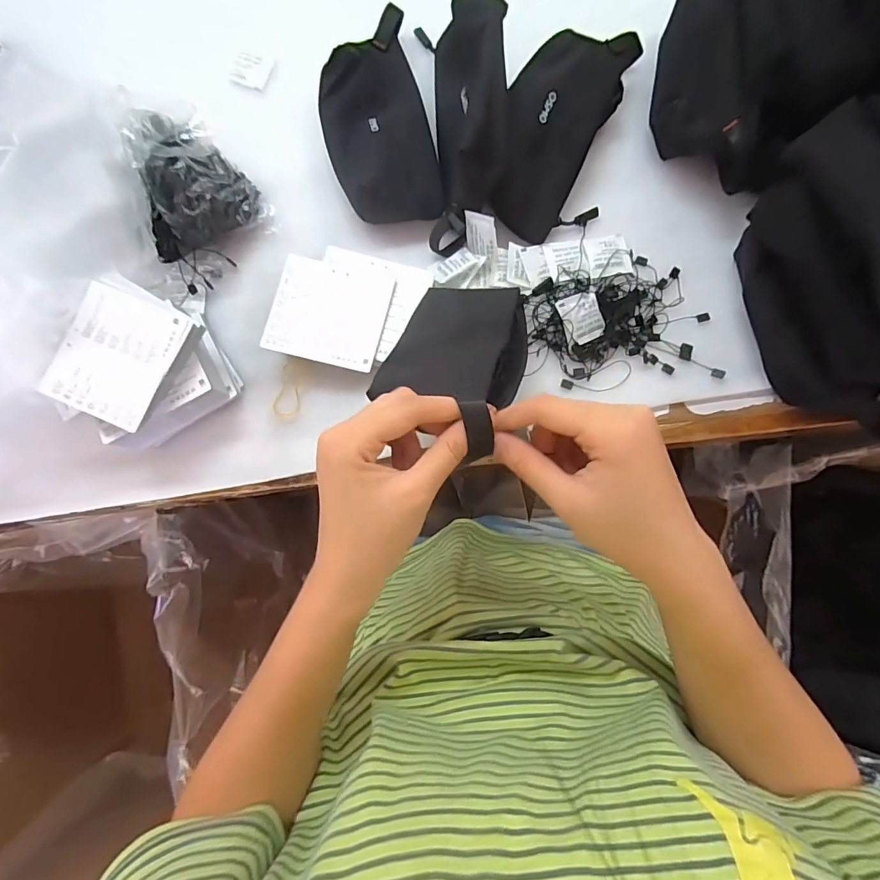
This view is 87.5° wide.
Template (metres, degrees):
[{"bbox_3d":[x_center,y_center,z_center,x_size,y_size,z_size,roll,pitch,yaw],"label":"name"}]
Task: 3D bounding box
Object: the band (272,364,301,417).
[{"bbox_3d":[-0.138,-0.045,0.422,0.024,0.005,0.047,15,84,4],"label":"band"}]

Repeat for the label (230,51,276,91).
[{"bbox_3d":[-0.193,-0.377,0.469,0.038,0.006,0.039,15,84,4],"label":"label"}]

